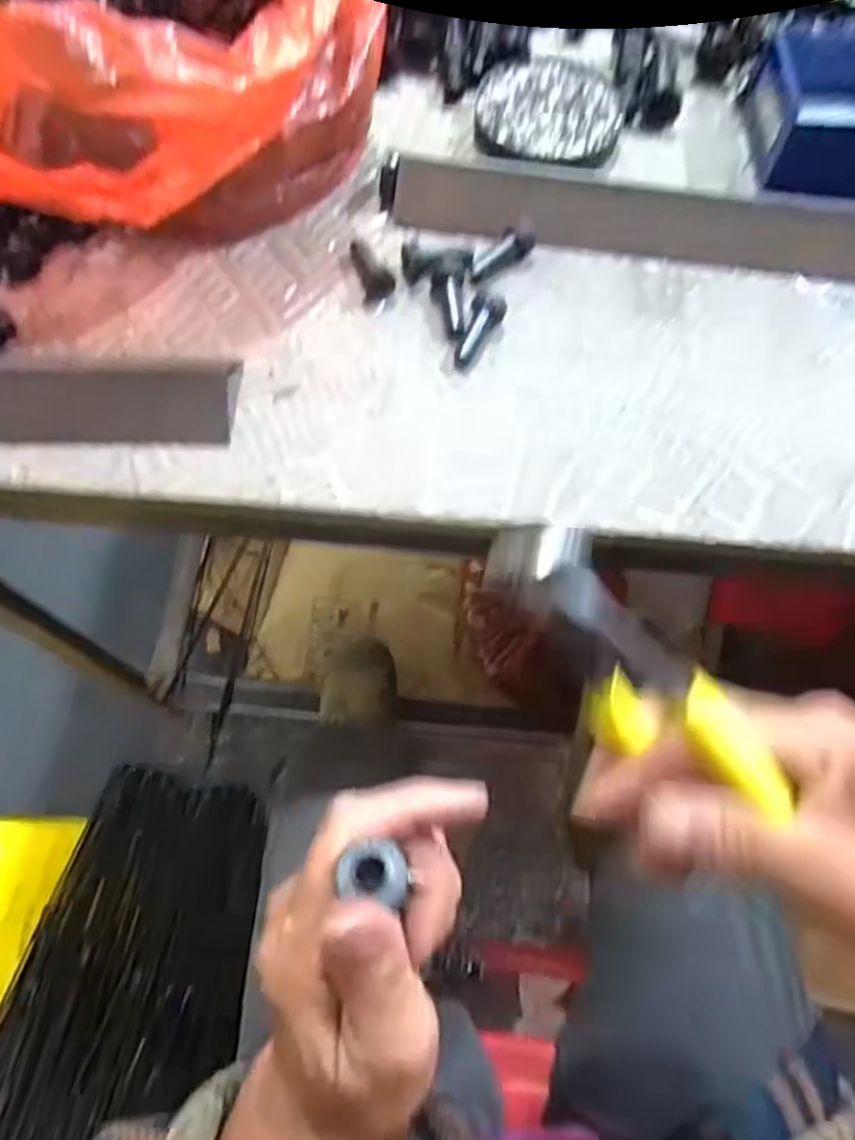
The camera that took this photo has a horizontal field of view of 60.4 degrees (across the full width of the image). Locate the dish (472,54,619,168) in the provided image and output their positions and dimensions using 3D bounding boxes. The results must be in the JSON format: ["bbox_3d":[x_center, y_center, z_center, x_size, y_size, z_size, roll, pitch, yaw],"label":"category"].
[{"bbox_3d":[0.071,-0.270,0.432,0.082,0.012,0.081,6,68,2],"label":"dish"}]

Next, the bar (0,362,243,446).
[{"bbox_3d":[-0.208,-0.078,0.333,0.233,0.030,0.038,0,68,0],"label":"bar"}]

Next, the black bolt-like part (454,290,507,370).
[{"bbox_3d":[0.027,-0.121,0.368,0.017,0.016,0.038,16,69,6],"label":"black bolt-like part"}]

